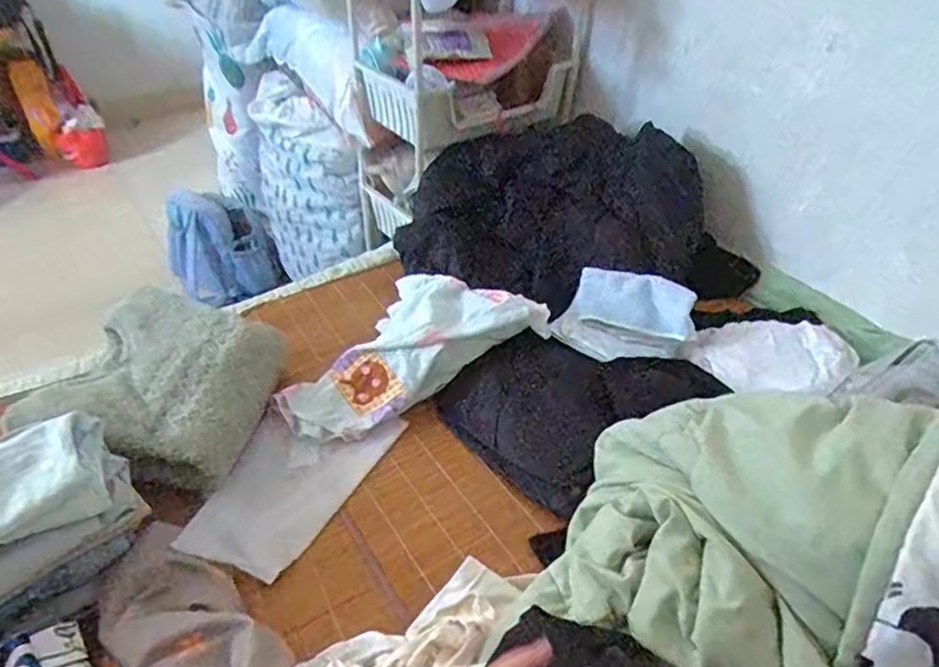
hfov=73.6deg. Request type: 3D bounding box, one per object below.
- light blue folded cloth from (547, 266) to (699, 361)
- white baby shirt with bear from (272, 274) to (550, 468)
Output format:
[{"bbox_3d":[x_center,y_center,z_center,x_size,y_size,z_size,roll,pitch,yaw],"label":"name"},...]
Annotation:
[{"bbox_3d":[0.237,-0.014,0.964,0.189,0.076,0.163,13,41,19],"label":"light blue folded cloth"},{"bbox_3d":[-0.112,0.014,0.953,0.385,0.081,0.228,-33,45,-10],"label":"white baby shirt with bear"}]

